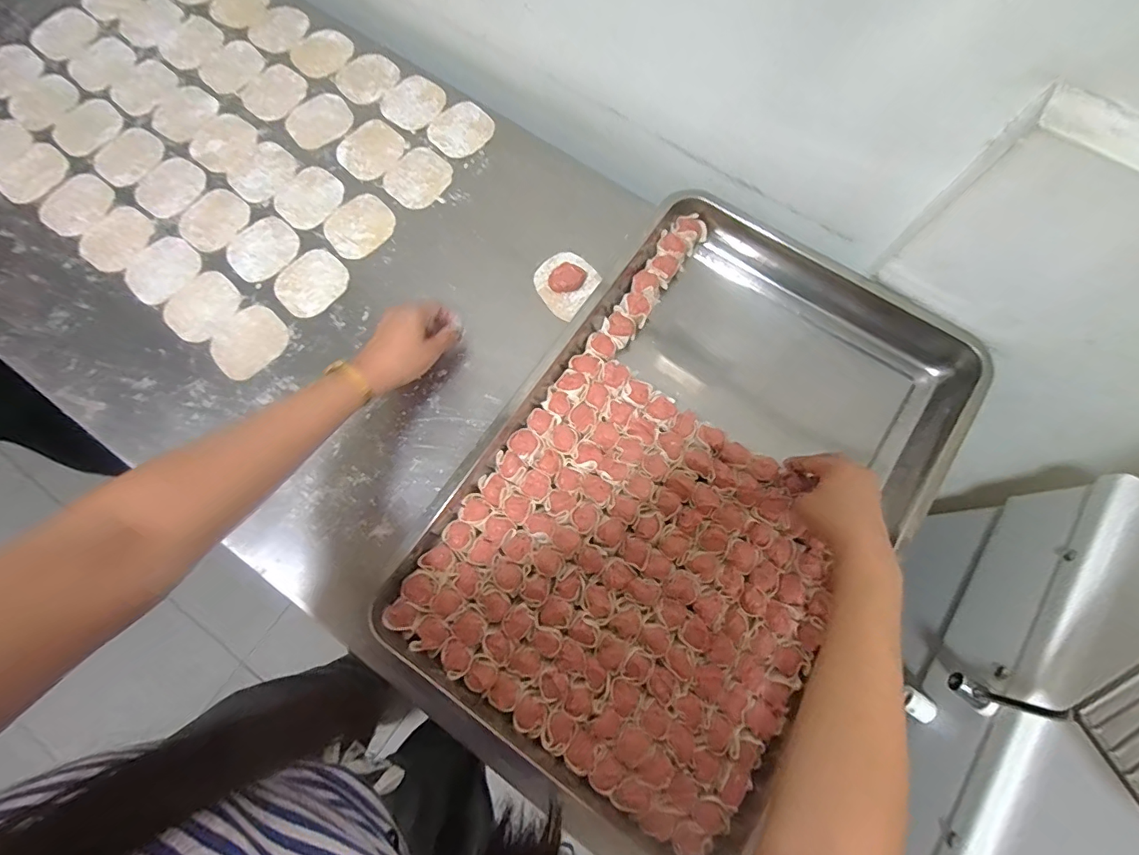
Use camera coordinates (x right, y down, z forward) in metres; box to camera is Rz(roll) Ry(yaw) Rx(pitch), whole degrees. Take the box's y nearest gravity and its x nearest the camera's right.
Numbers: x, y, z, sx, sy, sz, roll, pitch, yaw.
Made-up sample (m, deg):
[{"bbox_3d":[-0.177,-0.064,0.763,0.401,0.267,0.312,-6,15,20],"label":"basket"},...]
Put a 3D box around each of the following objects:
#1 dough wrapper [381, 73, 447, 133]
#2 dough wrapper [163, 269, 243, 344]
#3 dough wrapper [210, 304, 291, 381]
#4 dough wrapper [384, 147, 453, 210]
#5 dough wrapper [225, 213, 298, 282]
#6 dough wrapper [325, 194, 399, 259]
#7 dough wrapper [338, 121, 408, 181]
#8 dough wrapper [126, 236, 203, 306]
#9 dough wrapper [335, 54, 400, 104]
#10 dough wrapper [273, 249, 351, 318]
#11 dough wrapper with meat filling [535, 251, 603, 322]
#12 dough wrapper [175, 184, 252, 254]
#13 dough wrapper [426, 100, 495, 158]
[{"bbox_3d":[-0.209,-0.437,0.669,0.081,0.005,0.081,0,74,0],"label":"dough wrapper"},{"bbox_3d":[-0.429,-0.141,0.584,0.077,0.005,0.083,40,77,10],"label":"dough wrapper"},{"bbox_3d":[-0.369,-0.100,0.573,0.081,0.007,0.077,-40,81,-9],"label":"dough wrapper"},{"bbox_3d":[-0.191,-0.319,0.635,0.076,0.005,0.084,36,77,9],"label":"dough wrapper"},{"bbox_3d":[-0.372,-0.217,0.605,0.081,0.004,0.077,-43,79,-11],"label":"dough wrapper"},{"bbox_3d":[-0.257,-0.248,0.615,0.072,0.008,0.083,40,77,10],"label":"dough wrapper"},{"bbox_3d":[-0.256,-0.359,0.646,0.078,0.005,0.081,42,78,11],"label":"dough wrapper"},{"bbox_3d":[-0.489,-0.191,0.600,0.081,0.005,0.081,0,74,0],"label":"dough wrapper"},{"bbox_3d":[-0.276,-0.479,0.682,0.080,0.009,0.080,0,74,0],"label":"dough wrapper"},{"bbox_3d":[-0.306,-0.171,0.593,0.074,0.005,0.082,43,77,7],"label":"dough wrapper"},{"bbox_3d":[-0.006,-0.175,0.592,0.068,0.012,0.077,38,77,10],"label":"dough wrapper with meat filling"},{"bbox_3d":[-0.437,-0.257,0.615,0.078,0.004,0.082,32,76,8],"label":"dough wrapper"},{"bbox_3d":[-0.141,-0.392,0.657,0.071,0.010,0.083,39,77,10],"label":"dough wrapper"}]

